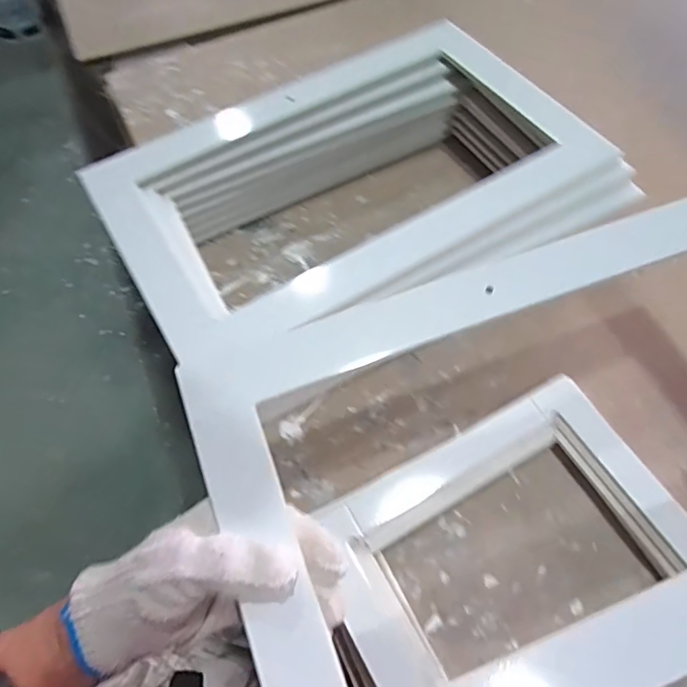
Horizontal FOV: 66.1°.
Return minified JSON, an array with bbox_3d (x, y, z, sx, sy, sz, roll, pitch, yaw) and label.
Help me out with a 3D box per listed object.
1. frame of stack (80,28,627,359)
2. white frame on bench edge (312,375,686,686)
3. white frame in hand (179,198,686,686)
[{"bbox_3d":[0.007,-0.161,0.484,0.427,0.025,0.250,-29,63,-14],"label":"frame of stack"},{"bbox_3d":[0.178,0.242,0.329,0.254,0.023,0.424,-27,63,-13],"label":"white frame on bench edge"},{"bbox_3d":[0.138,0.054,0.321,0.424,0.033,0.266,-19,61,-9],"label":"white frame in hand"}]

